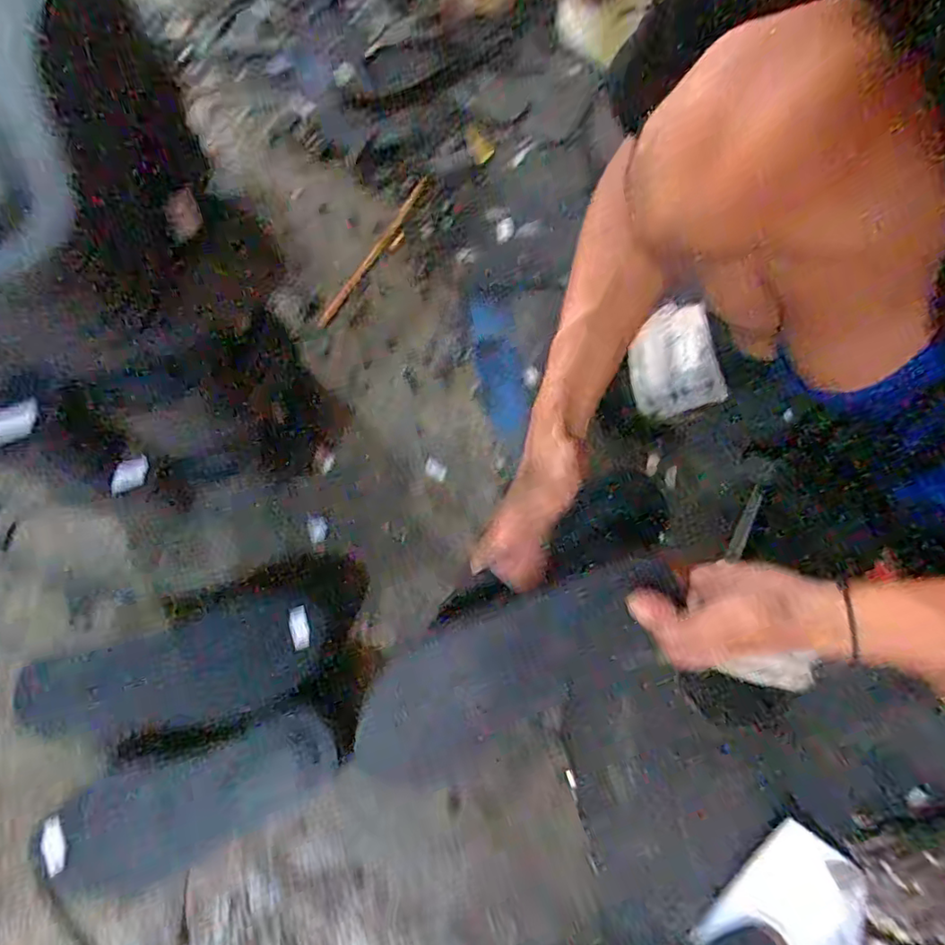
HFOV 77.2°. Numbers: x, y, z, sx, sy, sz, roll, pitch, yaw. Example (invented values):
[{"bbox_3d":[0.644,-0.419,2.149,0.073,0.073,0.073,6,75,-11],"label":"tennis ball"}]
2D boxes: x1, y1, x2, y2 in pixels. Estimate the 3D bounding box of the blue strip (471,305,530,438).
[{"bbox_3d":[0.030,-0.122,0.670,0.046,0.015,0.157,-9,72,-4],"label":"blue strip"}]

